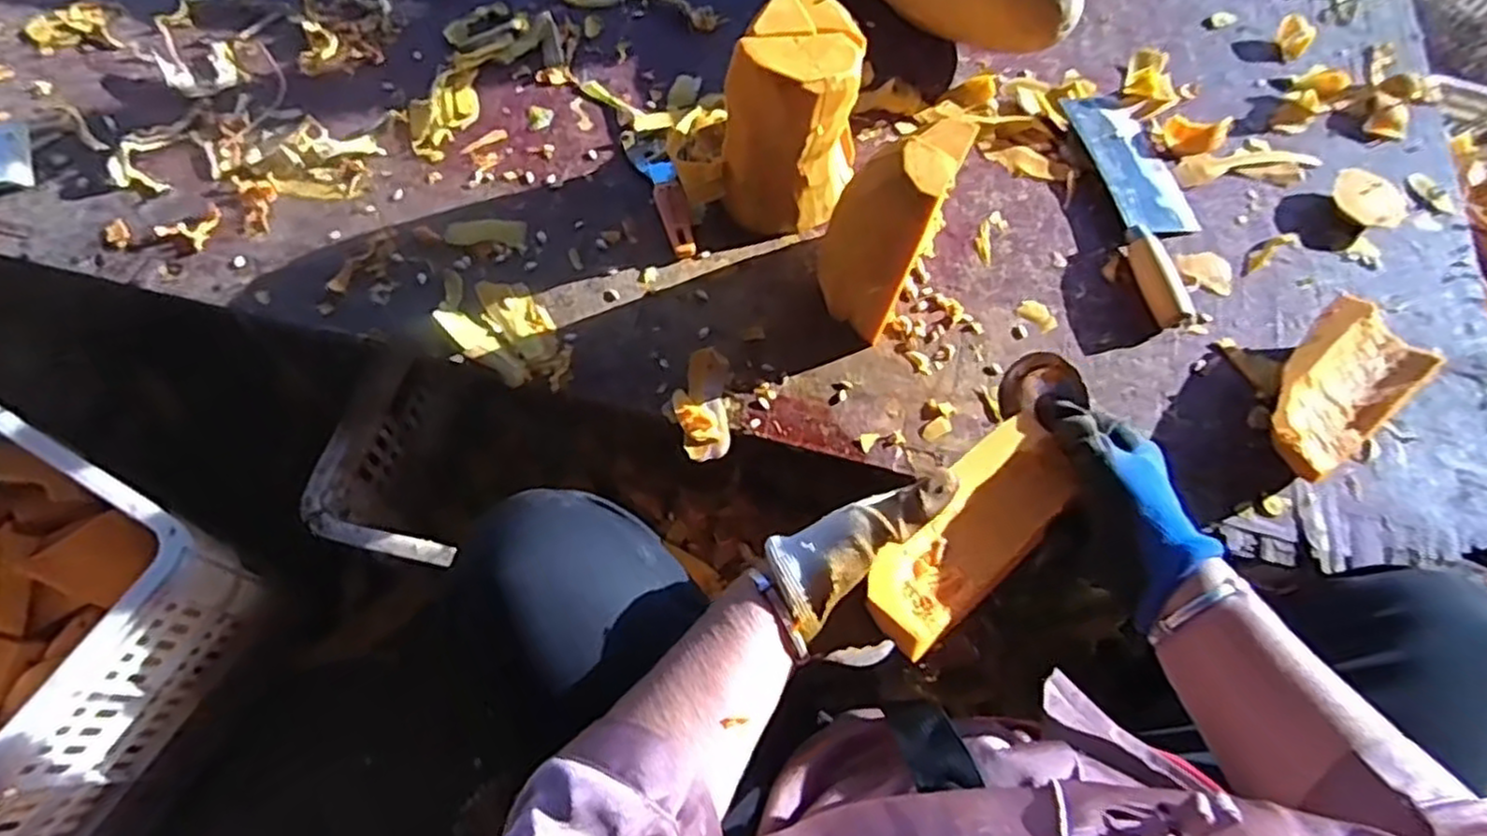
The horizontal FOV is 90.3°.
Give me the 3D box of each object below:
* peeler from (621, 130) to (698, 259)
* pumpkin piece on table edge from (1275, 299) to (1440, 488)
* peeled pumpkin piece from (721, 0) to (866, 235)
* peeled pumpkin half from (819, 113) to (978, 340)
[{"bbox_3d":[-0.077,-0.219,0.703,0.037,0.011,0.156,-17,66,-11],"label":"peeler"},{"bbox_3d":[0.502,-0.018,0.623,0.099,0.048,0.181,42,69,16],"label":"pumpkin piece on table edge"},{"bbox_3d":[0.045,-0.257,0.641,0.113,0.165,0.115,10,64,2],"label":"peeled pumpkin piece"},{"bbox_3d":[0.106,-0.149,0.592,0.079,0.175,0.089,24,65,8],"label":"peeled pumpkin half"}]

